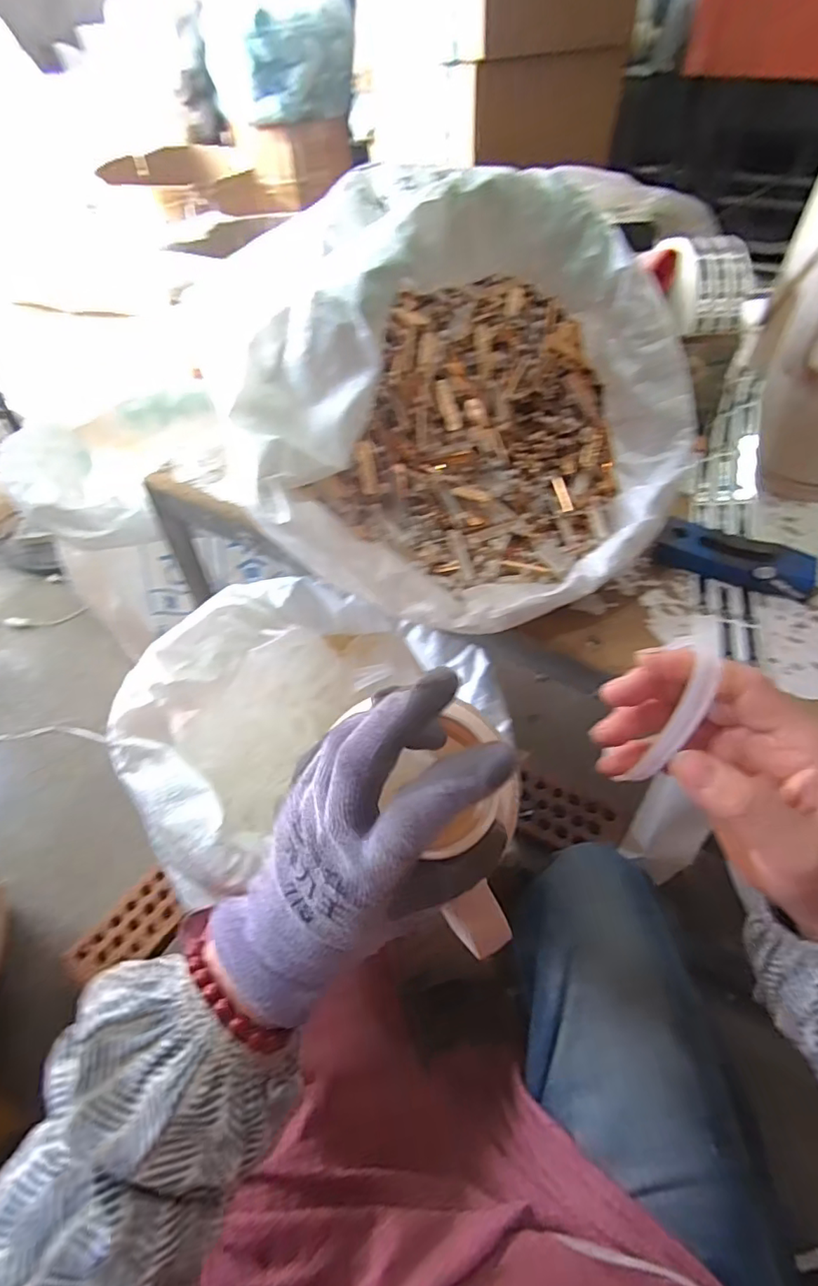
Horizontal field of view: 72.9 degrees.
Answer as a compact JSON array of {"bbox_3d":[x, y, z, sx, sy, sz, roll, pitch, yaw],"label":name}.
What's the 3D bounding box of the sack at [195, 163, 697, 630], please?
[{"bbox_3d":[0.030,-0.206,0.474,0.350,0.232,0.349,-28,56,-20],"label":"sack"}]

